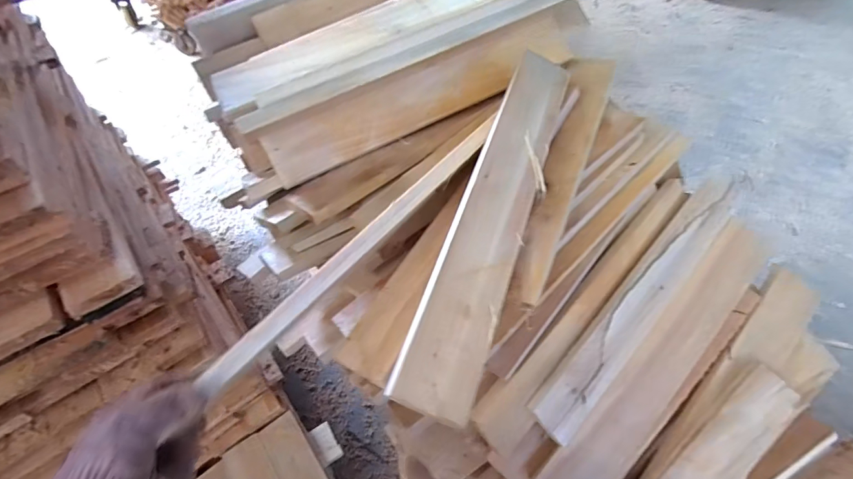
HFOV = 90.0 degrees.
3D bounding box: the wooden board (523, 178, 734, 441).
[{"bbox_3d":[0.311,0.075,0.603,0.075,0.014,0.474,46,73,-3],"label":"wooden board"}]

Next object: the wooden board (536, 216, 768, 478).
[{"bbox_3d":[0.333,0.159,0.594,0.090,0.018,0.489,45,74,2],"label":"wooden board"}]

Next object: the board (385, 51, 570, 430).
[{"bbox_3d":[0.081,-0.045,0.473,0.075,0.011,0.469,25,62,-4],"label":"board"}]

